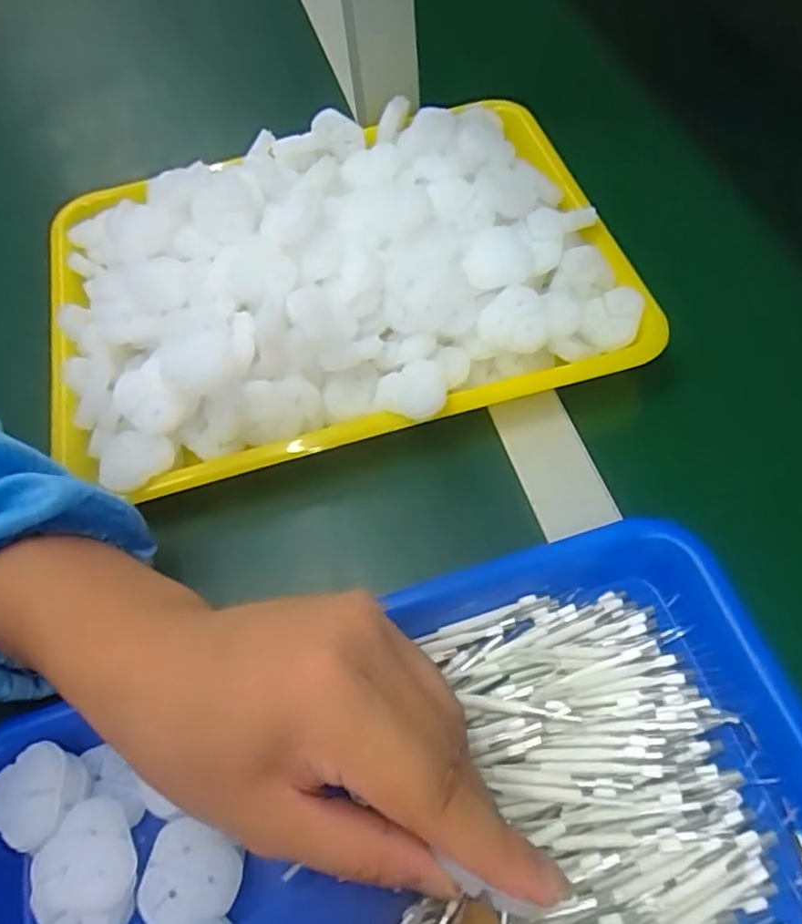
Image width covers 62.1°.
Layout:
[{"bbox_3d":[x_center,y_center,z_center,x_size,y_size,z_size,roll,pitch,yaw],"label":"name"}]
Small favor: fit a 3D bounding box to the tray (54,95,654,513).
[{"bbox_3d":[-0.043,-0.119,0.390,0.329,0.054,0.235,-16,59,-5],"label":"tray"}]

